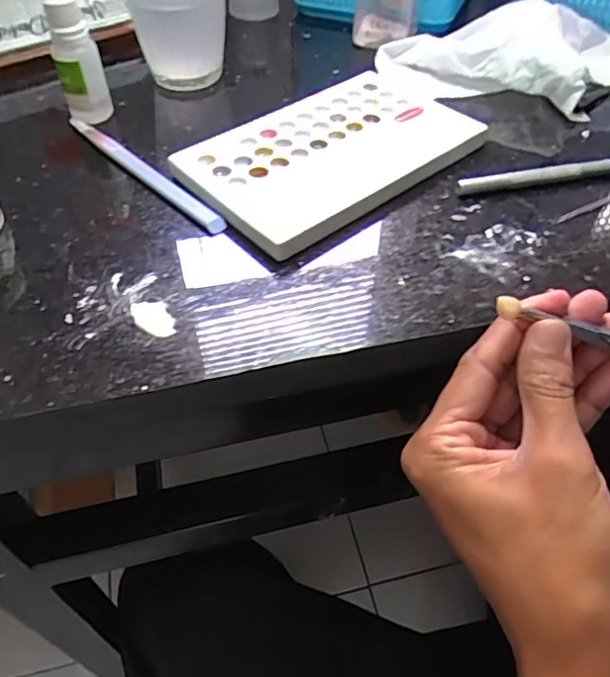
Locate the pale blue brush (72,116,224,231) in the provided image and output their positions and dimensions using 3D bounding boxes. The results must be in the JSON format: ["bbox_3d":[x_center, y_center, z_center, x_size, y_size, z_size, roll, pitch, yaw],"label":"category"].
[{"bbox_3d":[-0.089,-0.093,0.303,0.009,0.005,0.141,-35,58,-27],"label":"pale blue brush"}]

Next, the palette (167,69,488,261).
[{"bbox_3d":[0.015,-0.105,0.306,0.156,0.011,0.095,-34,57,-26],"label":"palette"}]

